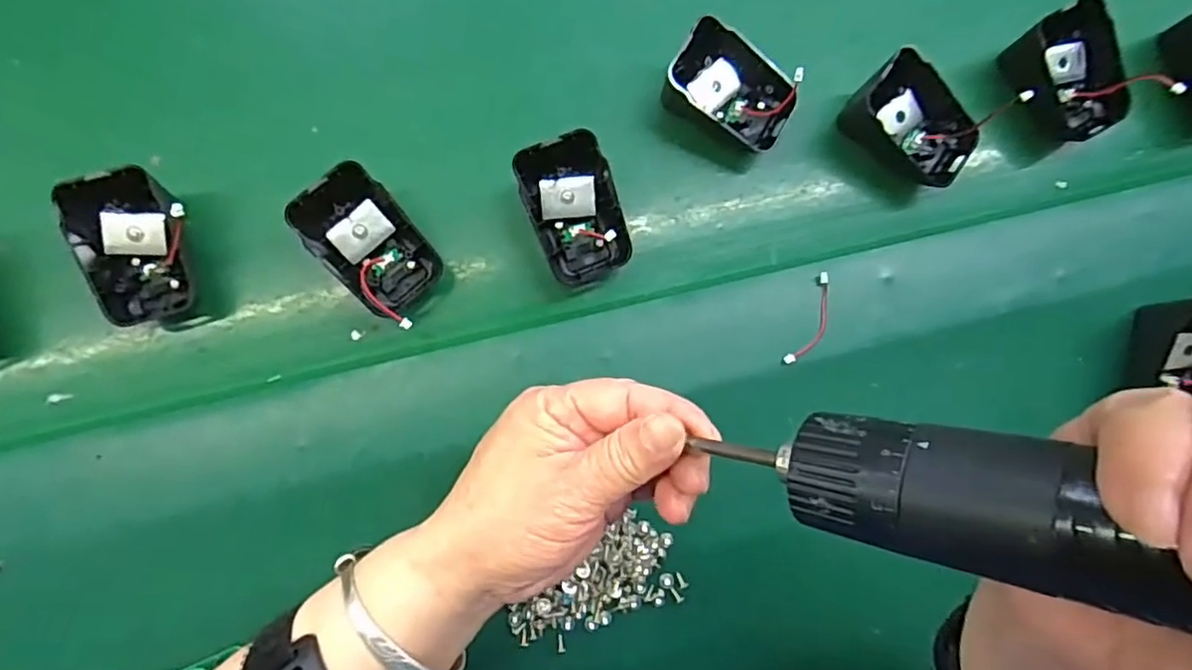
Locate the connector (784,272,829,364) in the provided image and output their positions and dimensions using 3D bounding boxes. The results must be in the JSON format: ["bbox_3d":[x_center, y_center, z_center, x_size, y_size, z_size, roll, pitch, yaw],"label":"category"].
[{"bbox_3d":[0.115,-0.007,0.342,0.014,0.004,0.053,26,83,-1],"label":"connector"}]

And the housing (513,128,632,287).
[{"bbox_3d":[-0.011,-0.064,0.329,0.043,0.028,0.069,-20,113,5],"label":"housing"}]

